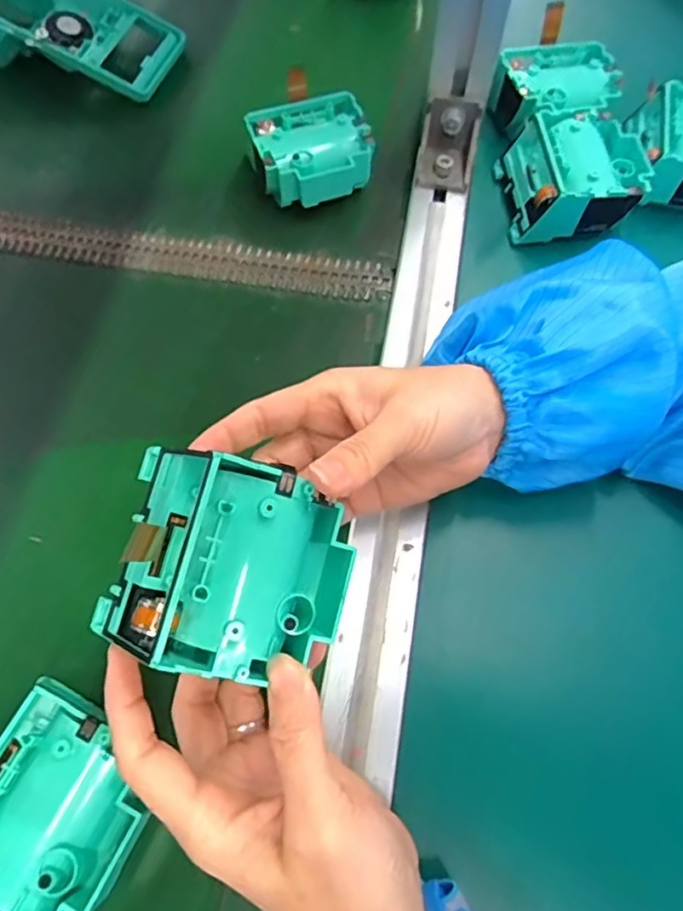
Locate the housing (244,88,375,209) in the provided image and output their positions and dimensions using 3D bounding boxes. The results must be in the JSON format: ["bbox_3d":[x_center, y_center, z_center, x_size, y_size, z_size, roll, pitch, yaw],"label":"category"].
[{"bbox_3d":[-0.019,-0.194,0.392,0.076,0.039,0.066,-10,66,-4],"label":"housing"}]

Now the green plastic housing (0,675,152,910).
[{"bbox_3d":[-0.112,0.139,0.233,0.064,0.029,0.076,29,69,11],"label":"green plastic housing"}]

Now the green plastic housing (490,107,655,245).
[{"bbox_3d":[0.146,-0.177,0.381,0.080,0.039,0.078,-4,66,-1],"label":"green plastic housing"}]

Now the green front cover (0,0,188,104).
[{"bbox_3d":[-0.227,-0.330,0.453,0.205,0.056,0.091,17,67,8],"label":"green front cover"}]

